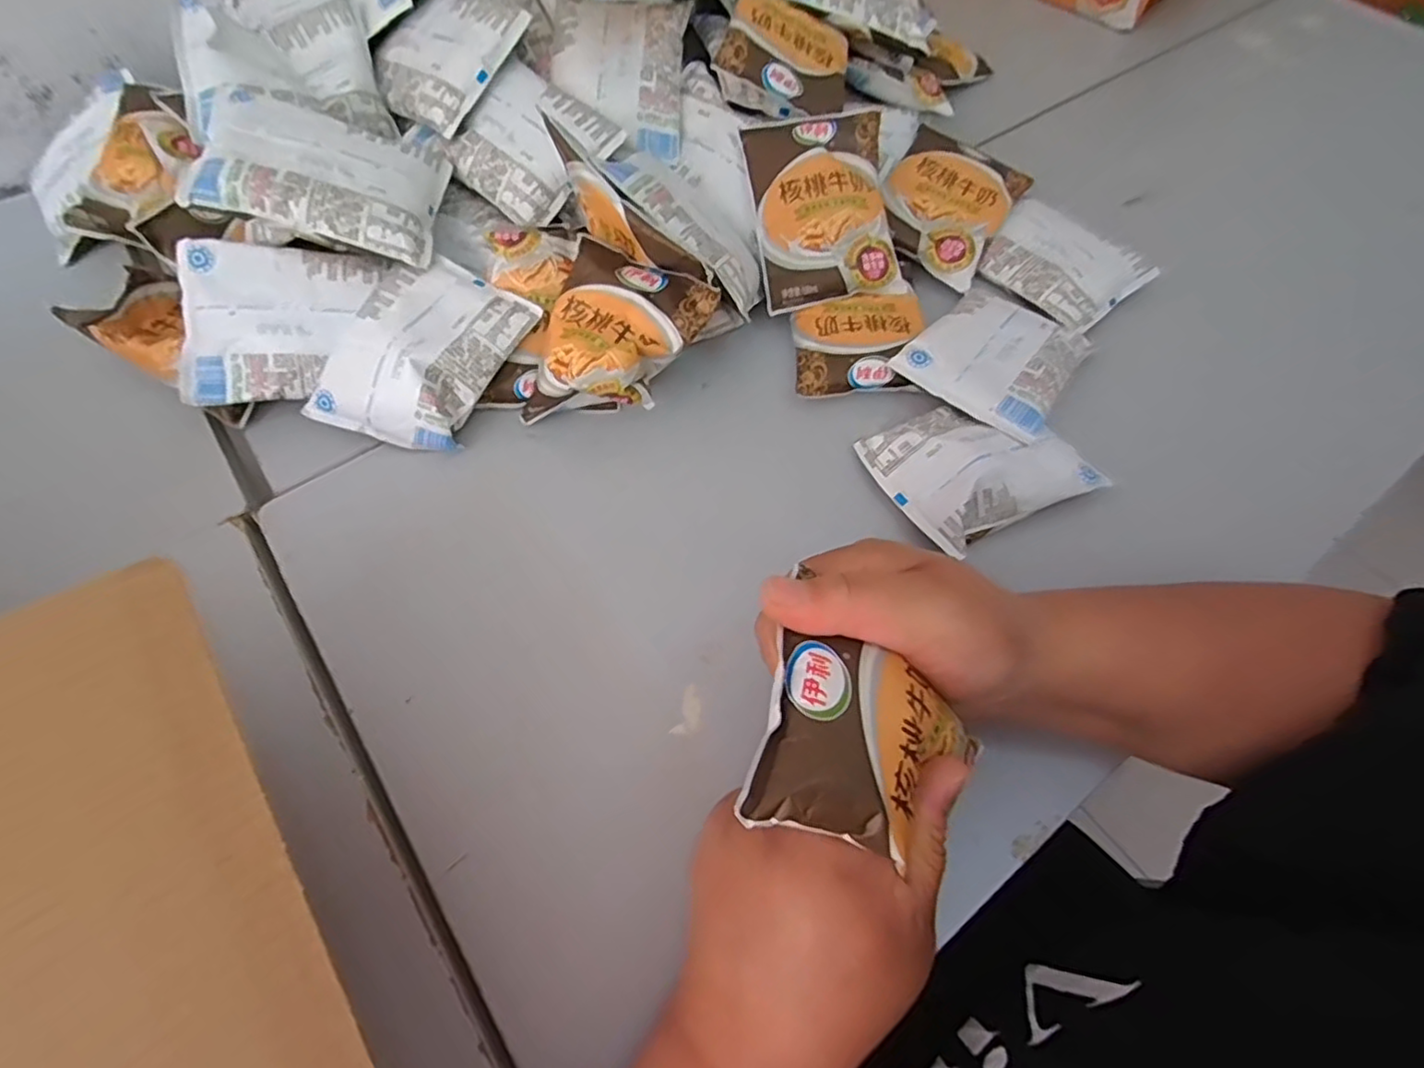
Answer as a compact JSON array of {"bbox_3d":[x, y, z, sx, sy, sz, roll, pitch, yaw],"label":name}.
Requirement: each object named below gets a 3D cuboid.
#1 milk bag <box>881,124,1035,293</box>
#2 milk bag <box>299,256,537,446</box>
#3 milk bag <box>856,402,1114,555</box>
[{"bbox_3d":[0.177,-0.254,0.489,0.094,0.027,0.115,30,66,14],"label":"milk bag"},{"bbox_3d":[-0.177,-0.109,0.399,0.093,0.042,0.122,26,66,12],"label":"milk bag"},{"bbox_3d":[0.161,-0.047,0.383,0.114,0.023,0.089,-25,65,-14],"label":"milk bag"}]

